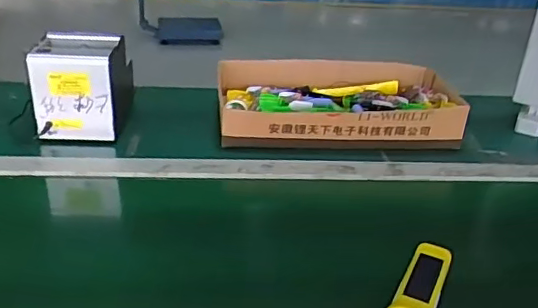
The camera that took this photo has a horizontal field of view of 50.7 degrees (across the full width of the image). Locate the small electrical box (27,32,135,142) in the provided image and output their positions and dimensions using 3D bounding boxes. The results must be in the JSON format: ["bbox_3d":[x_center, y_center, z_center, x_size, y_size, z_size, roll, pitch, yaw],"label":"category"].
[{"bbox_3d":[-0.307,-0.121,0.949,0.140,0.136,0.163,-1,31,-9],"label":"small electrical box"}]

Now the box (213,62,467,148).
[{"bbox_3d":[0.120,-0.095,1.010,0.414,0.066,0.225,2,31,-4],"label":"box"}]

